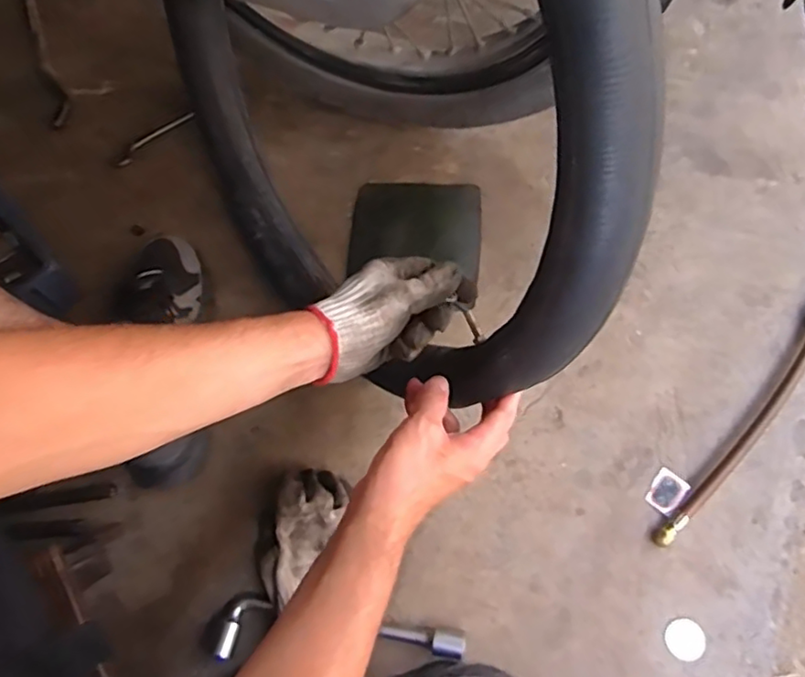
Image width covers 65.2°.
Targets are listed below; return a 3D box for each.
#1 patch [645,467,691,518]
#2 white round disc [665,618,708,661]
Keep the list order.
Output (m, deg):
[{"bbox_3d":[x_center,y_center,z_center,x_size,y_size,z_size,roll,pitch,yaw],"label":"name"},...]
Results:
[{"bbox_3d":[0.275,0.159,0.653,0.031,0.004,0.045,40,78,14],"label":"patch"},{"bbox_3d":[0.273,0.290,0.606,0.039,0.004,0.035,-8,71,0],"label":"white round disc"}]

